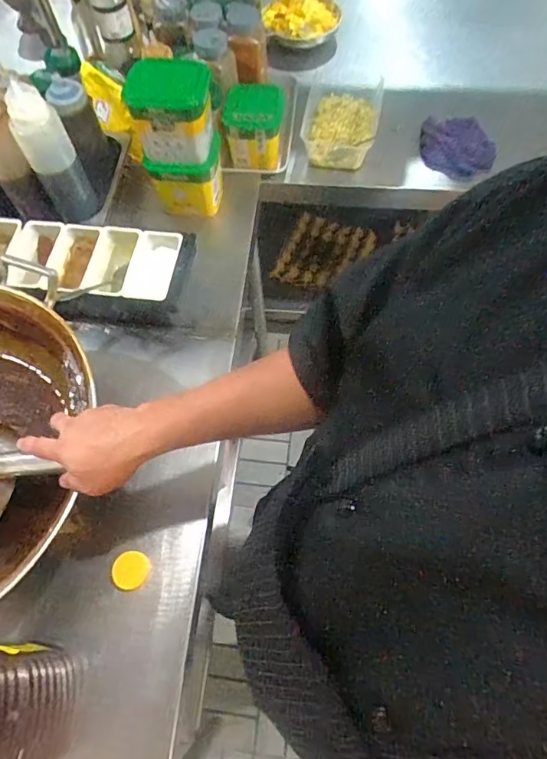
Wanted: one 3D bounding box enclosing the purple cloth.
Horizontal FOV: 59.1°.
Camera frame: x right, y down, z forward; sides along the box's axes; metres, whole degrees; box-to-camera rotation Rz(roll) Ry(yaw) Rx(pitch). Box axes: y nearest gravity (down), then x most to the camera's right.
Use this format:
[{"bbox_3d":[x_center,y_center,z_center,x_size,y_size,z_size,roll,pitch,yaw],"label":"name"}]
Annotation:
[{"bbox_3d":[0.408,-0.512,1.074,0.213,0.122,0.024,-6,42,-16],"label":"purple cloth"}]

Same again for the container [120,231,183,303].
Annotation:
[{"bbox_3d":[-0.209,-0.194,0.841,0.077,0.049,0.140,9,65,6],"label":"container"}]

